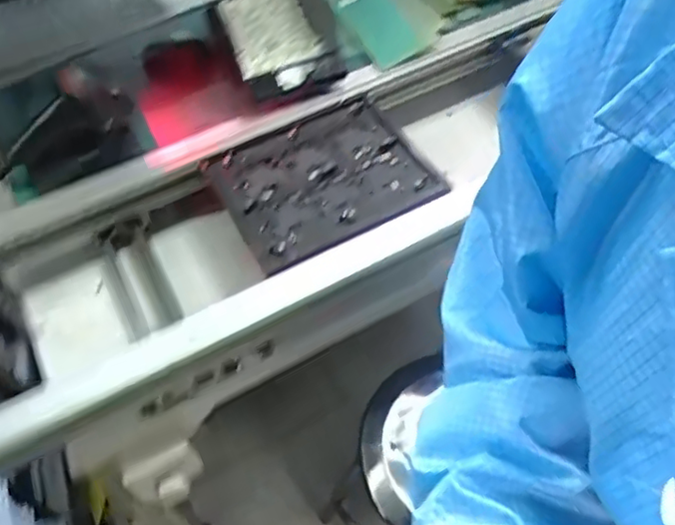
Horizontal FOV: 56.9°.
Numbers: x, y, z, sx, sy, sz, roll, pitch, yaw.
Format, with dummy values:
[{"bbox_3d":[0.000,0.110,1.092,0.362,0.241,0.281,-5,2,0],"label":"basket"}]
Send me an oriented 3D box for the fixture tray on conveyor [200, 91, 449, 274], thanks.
[{"bbox_3d":[-0.025,-0.117,0.852,0.256,0.032,0.231,-24,54,-14],"label":"fixture tray on conveyor"}]

